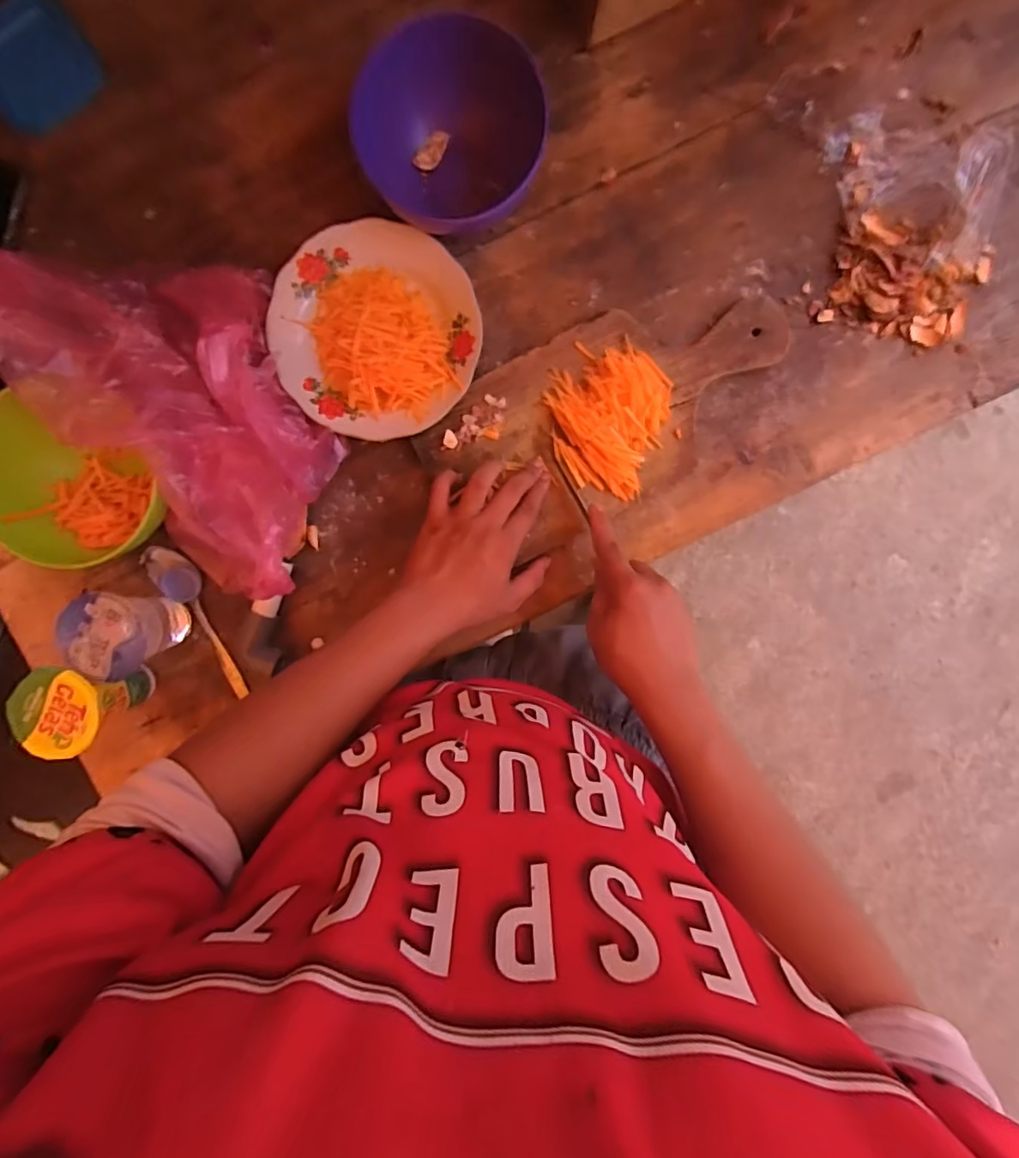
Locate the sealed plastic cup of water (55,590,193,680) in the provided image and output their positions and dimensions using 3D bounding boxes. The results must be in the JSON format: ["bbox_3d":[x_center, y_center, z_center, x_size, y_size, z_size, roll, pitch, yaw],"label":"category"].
[{"bbox_3d":[-0.333,0.045,0.491,0.066,0.089,0.073,-21,94,2],"label":"sealed plastic cup of water"}]

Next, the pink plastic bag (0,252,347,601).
[{"bbox_3d":[-0.255,-0.126,0.445,0.175,0.135,0.295,-19,95,3],"label":"pink plastic bag"}]

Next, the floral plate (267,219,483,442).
[{"bbox_3d":[-0.118,-0.217,0.488,0.174,0.031,0.178,0,94,1],"label":"floral plate"}]

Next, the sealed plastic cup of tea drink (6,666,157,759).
[{"bbox_3d":[-0.365,0.105,0.489,0.066,0.103,0.074,-21,94,2],"label":"sealed plastic cup of tea drink"}]

